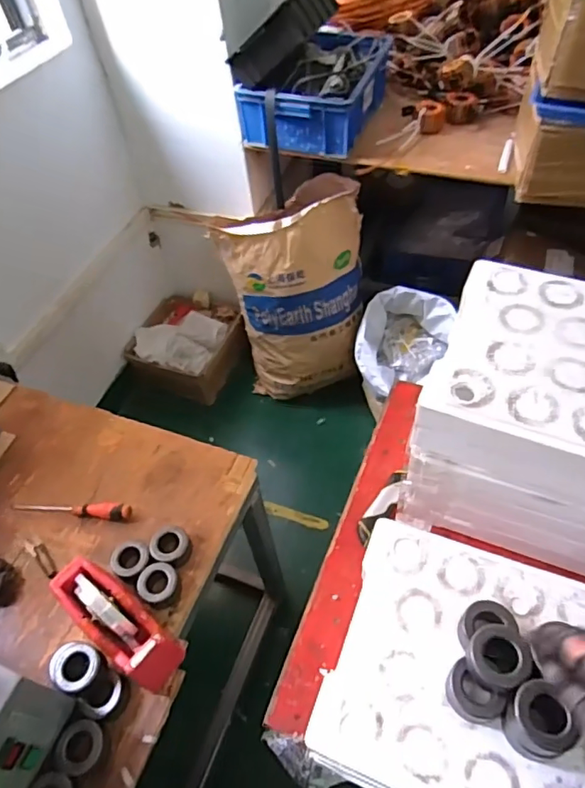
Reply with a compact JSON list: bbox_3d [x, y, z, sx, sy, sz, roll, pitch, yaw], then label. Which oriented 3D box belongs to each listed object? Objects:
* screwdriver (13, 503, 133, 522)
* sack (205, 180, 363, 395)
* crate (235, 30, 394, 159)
[{"bbox_3d":[-0.386,0.200,0.925,0.221,0.033,0.026,1,52,7],"label":"screwdriver"},{"bbox_3d":[0.008,-0.310,1.657,0.402,0.593,0.322,6,53,10],"label":"sack"},{"bbox_3d":[0.068,-0.815,1.419,0.301,0.172,0.392,16,56,17],"label":"crate"}]

